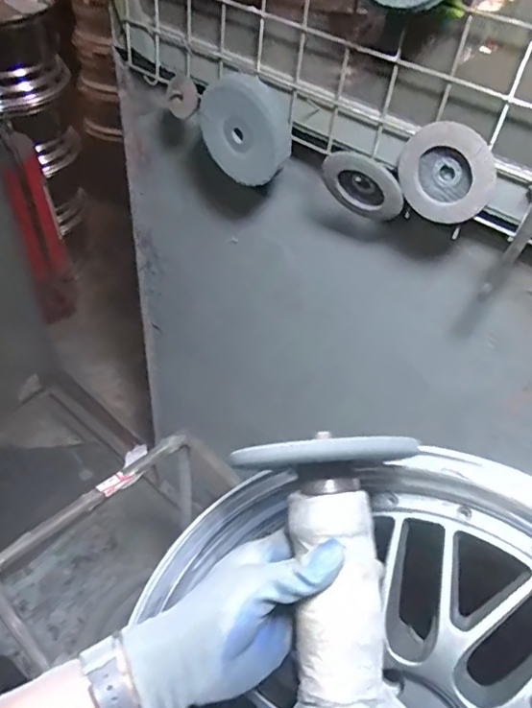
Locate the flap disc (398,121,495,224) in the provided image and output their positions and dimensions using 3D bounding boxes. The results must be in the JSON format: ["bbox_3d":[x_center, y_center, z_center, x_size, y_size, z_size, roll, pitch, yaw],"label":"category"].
[{"bbox_3d":[0.176,-0.176,0.543,0.094,0.095,0.014,32,51,23],"label":"flap disc"}]

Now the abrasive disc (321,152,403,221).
[{"bbox_3d":[0.113,-0.181,0.620,0.090,0.107,0.016,17,67,42],"label":"abrasive disc"}]

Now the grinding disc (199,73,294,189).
[{"bbox_3d":[-0.024,-0.264,0.654,0.117,0.111,0.025,30,50,22],"label":"grinding disc"}]

